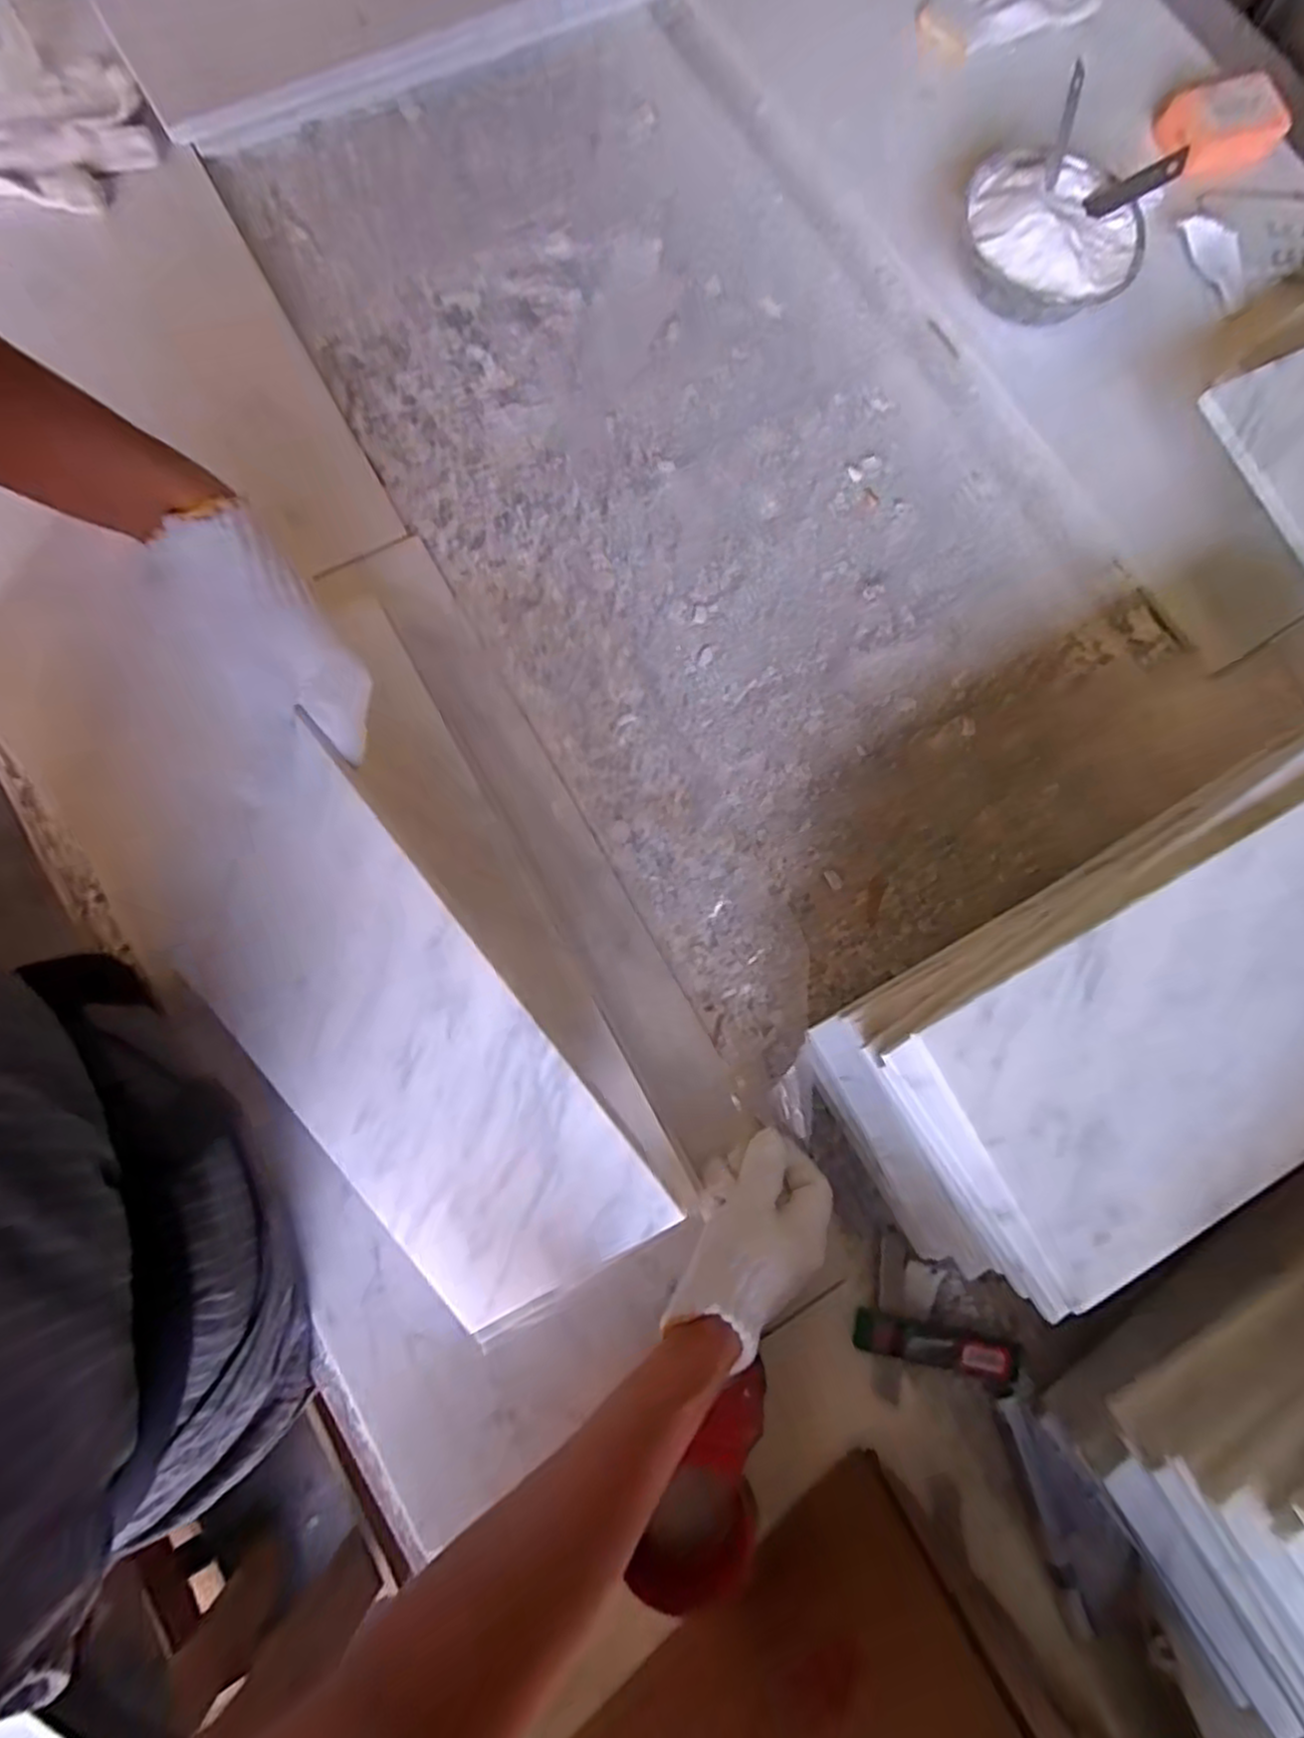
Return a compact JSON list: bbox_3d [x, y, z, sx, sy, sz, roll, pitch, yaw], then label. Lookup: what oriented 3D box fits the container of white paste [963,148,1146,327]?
[{"bbox_3d":[0.323,-0.514,0.618,0.148,0.057,0.140,24,79,2],"label":"container of white paste"}]

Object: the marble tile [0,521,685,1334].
[{"bbox_3d":[-0.187,0.041,0.388,0.169,0.013,0.445,-38,91,19],"label":"marble tile"}]

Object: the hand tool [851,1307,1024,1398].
[{"bbox_3d":[0.191,0.315,0.487,0.124,0.018,0.027,20,76,-10],"label":"hand tool"}]

